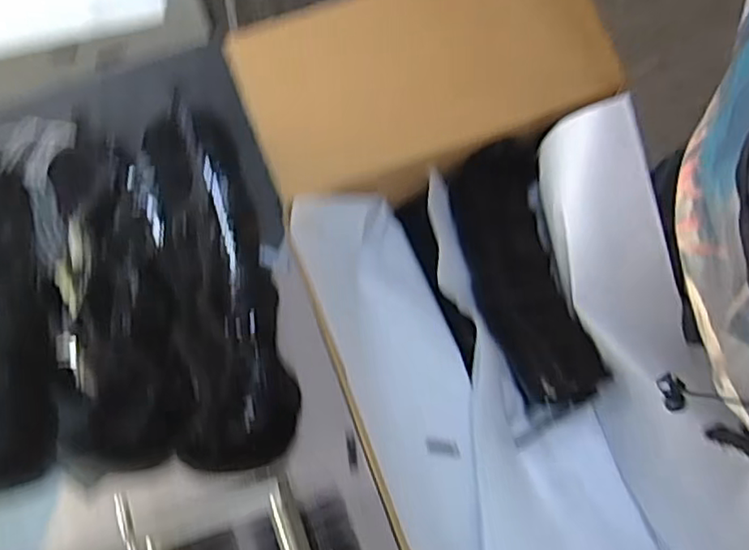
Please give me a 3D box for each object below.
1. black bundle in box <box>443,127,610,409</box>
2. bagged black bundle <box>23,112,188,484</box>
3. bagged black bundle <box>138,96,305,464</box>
[{"bbox_3d":[0.118,-0.007,0.509,0.085,0.044,0.236,-11,77,-2],"label":"black bundle in box"},{"bbox_3d":[-0.205,0.000,0.426,0.098,0.065,0.259,-14,77,-3],"label":"bagged black bundle"},{"bbox_3d":[-0.118,-0.010,0.434,0.079,0.052,0.285,-12,77,-2],"label":"bagged black bundle"}]

